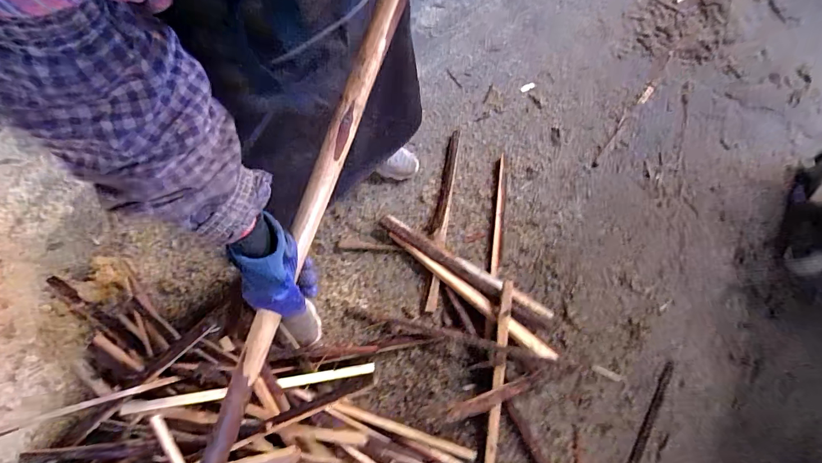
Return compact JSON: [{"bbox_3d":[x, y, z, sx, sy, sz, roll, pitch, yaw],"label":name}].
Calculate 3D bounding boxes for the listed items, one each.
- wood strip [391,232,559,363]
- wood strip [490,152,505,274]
[{"bbox_3d":[0.142,0.150,0.935,0.475,0.015,0.033,38,77,9],"label":"wood strip"},{"bbox_3d":[0.231,-0.049,1.015,0.023,0.021,0.333,8,74,1],"label":"wood strip"}]

